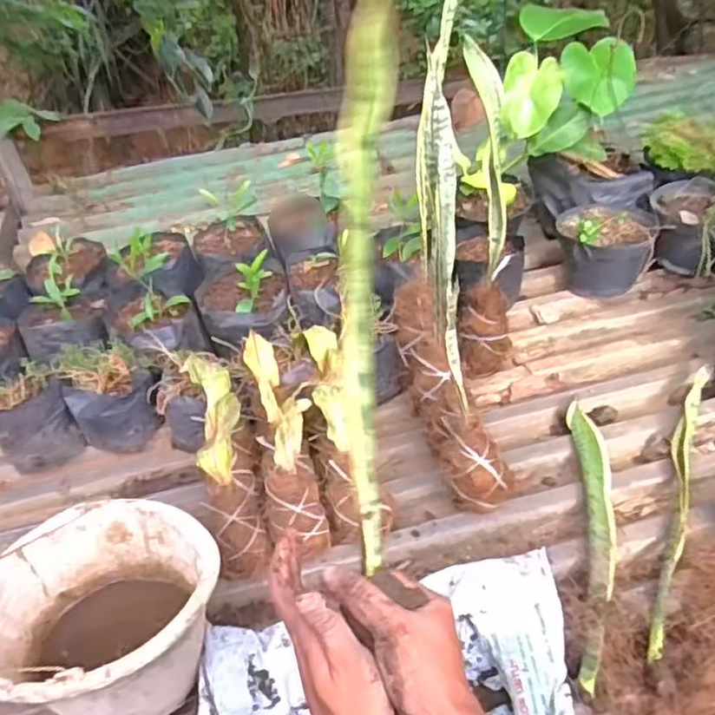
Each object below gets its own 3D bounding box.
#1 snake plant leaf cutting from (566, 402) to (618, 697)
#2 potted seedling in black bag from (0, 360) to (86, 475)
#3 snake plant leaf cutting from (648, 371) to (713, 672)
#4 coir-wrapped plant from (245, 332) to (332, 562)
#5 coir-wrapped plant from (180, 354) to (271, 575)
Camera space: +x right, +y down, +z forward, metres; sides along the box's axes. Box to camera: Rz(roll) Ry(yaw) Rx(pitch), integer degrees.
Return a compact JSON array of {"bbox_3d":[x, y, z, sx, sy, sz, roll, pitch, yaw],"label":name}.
[{"bbox_3d":[0.310,0.213,0.856,0.054,0.018,0.429,4,44,11],"label":"snake plant leaf cutting"},{"bbox_3d":[-0.494,0.100,1.007,0.107,0.153,0.107,-3,43,3],"label":"potted seedling in black bag"},{"bbox_3d":[0.426,0.175,0.867,0.030,0.035,0.477,15,47,21],"label":"snake plant leaf cutting"},{"bbox_3d":[-0.104,0.104,0.890,0.084,0.075,0.322,-14,66,-9],"label":"coir-wrapped plant"},{"bbox_3d":[-0.184,0.127,0.892,0.070,0.103,0.310,-12,70,-6],"label":"coir-wrapped plant"}]

